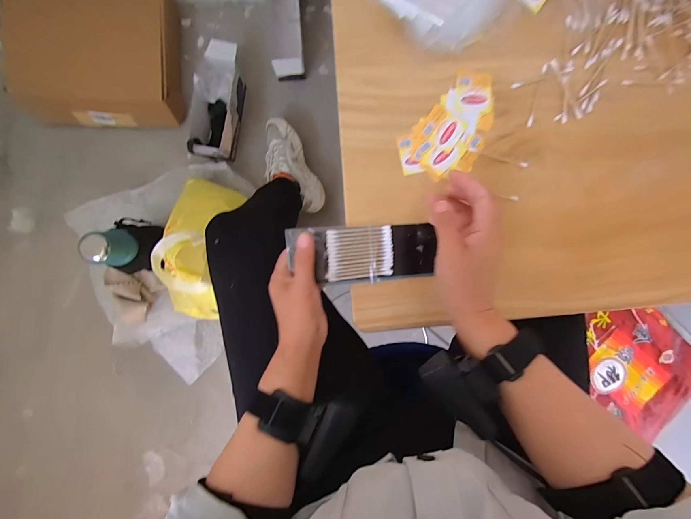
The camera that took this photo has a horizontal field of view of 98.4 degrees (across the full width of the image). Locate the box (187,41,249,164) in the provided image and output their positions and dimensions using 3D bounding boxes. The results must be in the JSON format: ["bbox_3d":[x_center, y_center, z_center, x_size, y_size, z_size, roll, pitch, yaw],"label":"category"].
[{"bbox_3d":[-0.329,-0.387,0.764,0.102,0.121,0.273,6,92,-3],"label":"box"}]

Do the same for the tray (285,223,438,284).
[{"bbox_3d":[0.018,-0.006,0.334,0.161,0.014,0.062,-1,95,-4],"label":"tray"}]

